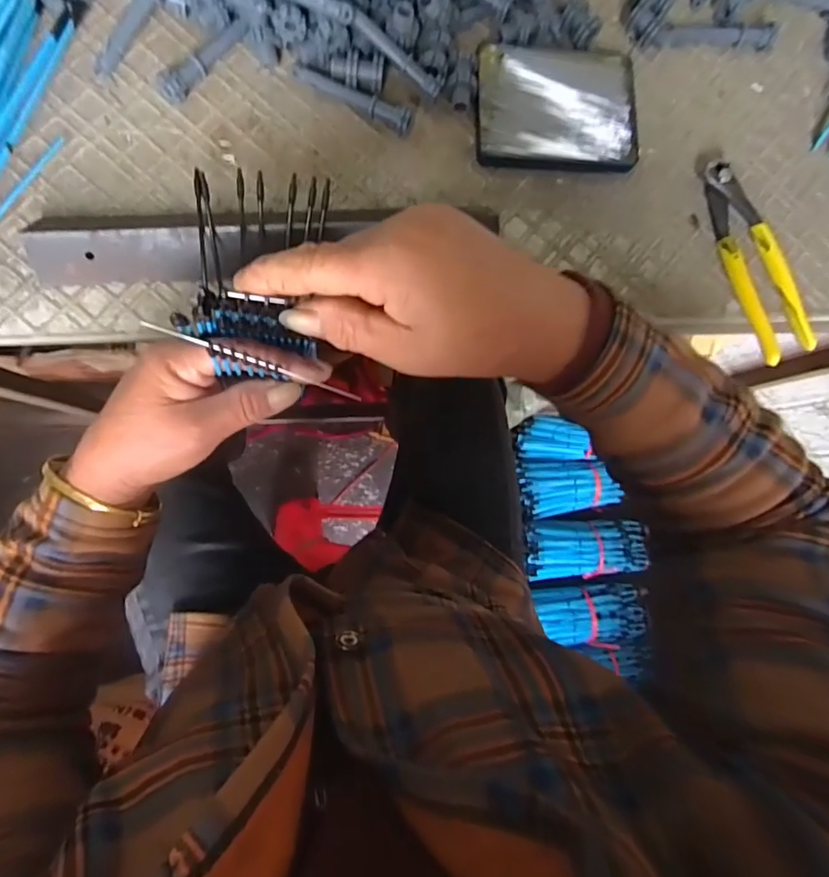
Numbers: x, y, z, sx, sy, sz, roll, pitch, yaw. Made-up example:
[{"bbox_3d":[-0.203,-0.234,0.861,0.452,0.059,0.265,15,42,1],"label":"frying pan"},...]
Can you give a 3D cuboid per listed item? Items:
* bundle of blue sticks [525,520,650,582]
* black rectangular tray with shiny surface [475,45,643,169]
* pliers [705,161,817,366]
[{"bbox_3d":[0.357,0.237,1.057,0.242,0.059,0.120,-2,86,-8],"label":"bundle of blue sticks"},{"bbox_3d":[0.113,-0.263,0.392,0.128,0.006,0.098,0,86,-8],"label":"black rectangular tray with shiny surface"},{"bbox_3d":[0.272,-0.143,0.403,0.043,0.022,0.164,-21,89,-9],"label":"pliers"}]

